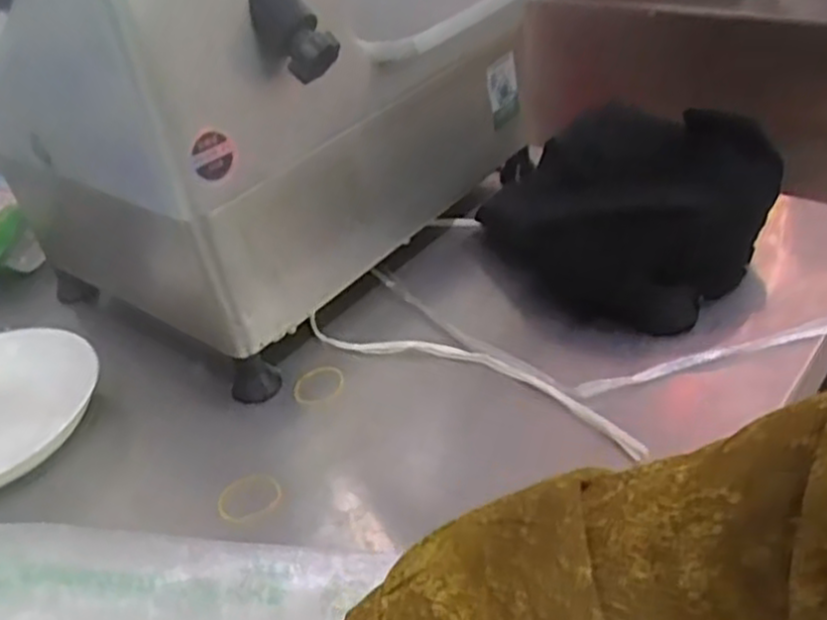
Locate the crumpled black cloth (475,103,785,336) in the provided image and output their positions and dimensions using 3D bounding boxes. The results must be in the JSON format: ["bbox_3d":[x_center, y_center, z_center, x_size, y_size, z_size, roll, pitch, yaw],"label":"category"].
[{"bbox_3d":[0.169,-0.091,0.667,0.187,0.107,0.220,-34,42,-29],"label":"crumpled black cloth"}]

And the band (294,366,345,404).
[{"bbox_3d":[-0.075,0.060,0.625,0.040,0.004,0.040,-3,42,11],"label":"band"}]

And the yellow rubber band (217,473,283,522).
[{"bbox_3d":[-0.111,0.127,0.533,0.043,0.007,0.042,-7,36,5],"label":"yellow rubber band"}]

